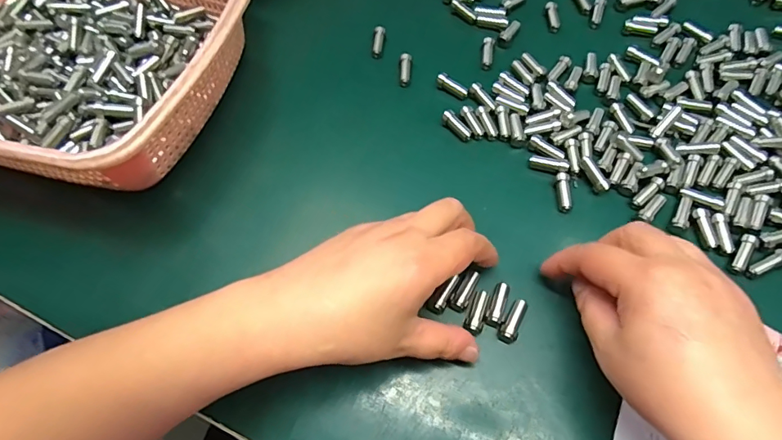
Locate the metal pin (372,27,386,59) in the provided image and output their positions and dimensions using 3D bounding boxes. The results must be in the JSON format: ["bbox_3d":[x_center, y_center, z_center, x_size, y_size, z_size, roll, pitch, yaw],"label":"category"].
[{"bbox_3d":[-0.010,-0.151,0.405,0.009,0.009,0.031,4,63,5],"label":"metal pin"}]

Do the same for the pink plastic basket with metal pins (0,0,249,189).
[{"bbox_3d":[-0.258,-0.130,0.362,0.288,0.076,0.216,13,64,9],"label":"pink plastic basket with metal pins"}]

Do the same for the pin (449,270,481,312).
[{"bbox_3d":[0.047,0.044,0.302,0.011,0.007,0.028,25,66,15],"label":"pin"}]

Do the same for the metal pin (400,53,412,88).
[{"bbox_3d":[0.012,-0.124,0.391,0.009,0.007,0.030,1,62,3],"label":"metal pin"}]

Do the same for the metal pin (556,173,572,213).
[{"bbox_3d":[0.121,-0.019,0.334,0.010,0.010,0.027,2,62,4],"label":"metal pin"}]

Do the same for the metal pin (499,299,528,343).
[{"bbox_3d":[0.075,0.062,0.293,0.011,0.009,0.027,22,65,13],"label":"metal pin"}]

